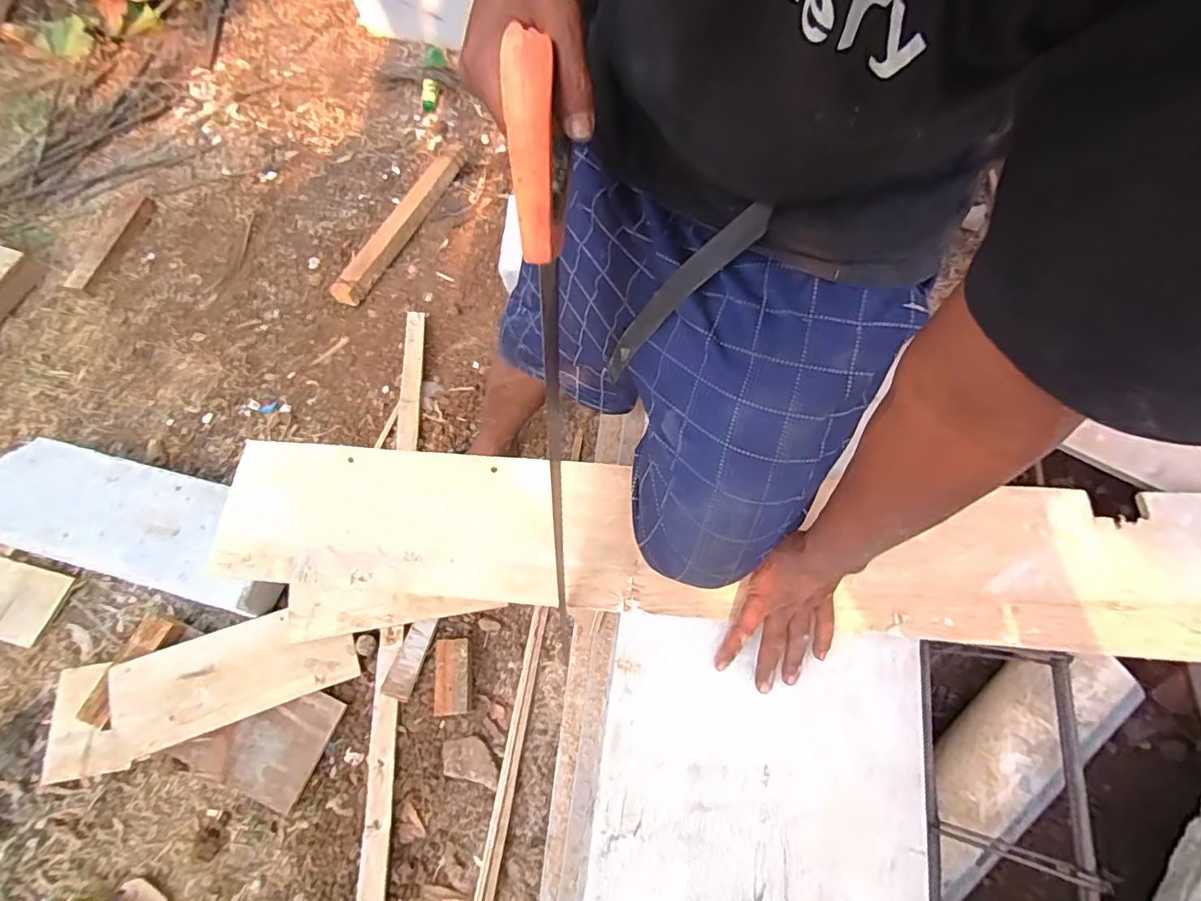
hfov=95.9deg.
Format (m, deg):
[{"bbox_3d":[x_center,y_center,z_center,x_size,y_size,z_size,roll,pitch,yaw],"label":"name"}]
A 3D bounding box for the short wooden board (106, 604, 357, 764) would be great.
[{"bbox_3d":[-0.663,0.403,0.971,0.413,0.032,0.166,-19,78,-5],"label":"short wooden board"}]

